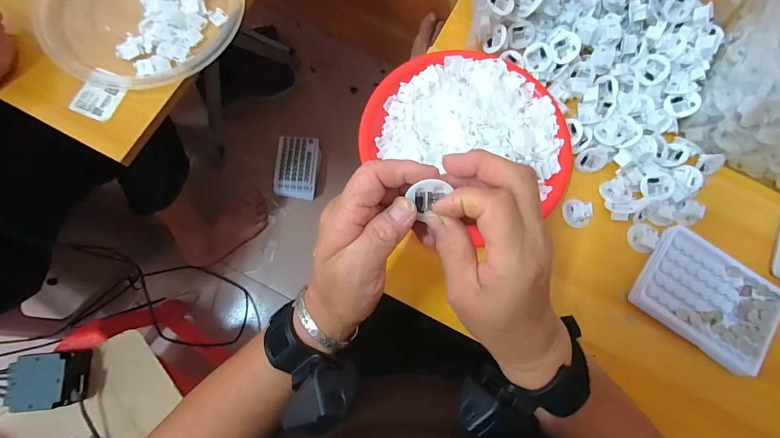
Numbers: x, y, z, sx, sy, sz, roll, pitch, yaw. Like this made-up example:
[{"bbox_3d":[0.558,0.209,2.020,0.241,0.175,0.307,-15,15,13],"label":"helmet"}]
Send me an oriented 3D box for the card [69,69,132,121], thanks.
[{"bbox_3d":[-0.335,-0.144,0.420,0.046,0.006,0.059,22,72,-5],"label":"card"}]

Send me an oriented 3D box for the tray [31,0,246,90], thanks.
[{"bbox_3d":[-0.323,-0.279,0.453,0.277,0.032,0.231,29,78,5],"label":"tray"}]

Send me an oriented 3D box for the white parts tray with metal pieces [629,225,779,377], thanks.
[{"bbox_3d":[0.330,0.082,0.379,0.130,0.025,0.101,36,78,6],"label":"white parts tray with metal pieces"}]

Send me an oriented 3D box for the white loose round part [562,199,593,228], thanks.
[{"bbox_3d":[0.212,-0.007,0.406,0.029,0.015,0.031,1,80,0],"label":"white loose round part"}]

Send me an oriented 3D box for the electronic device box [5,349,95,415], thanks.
[{"bbox_3d":[-0.487,0.230,0.516,0.078,0.052,0.074,-6,77,-3],"label":"electronic device box"}]

